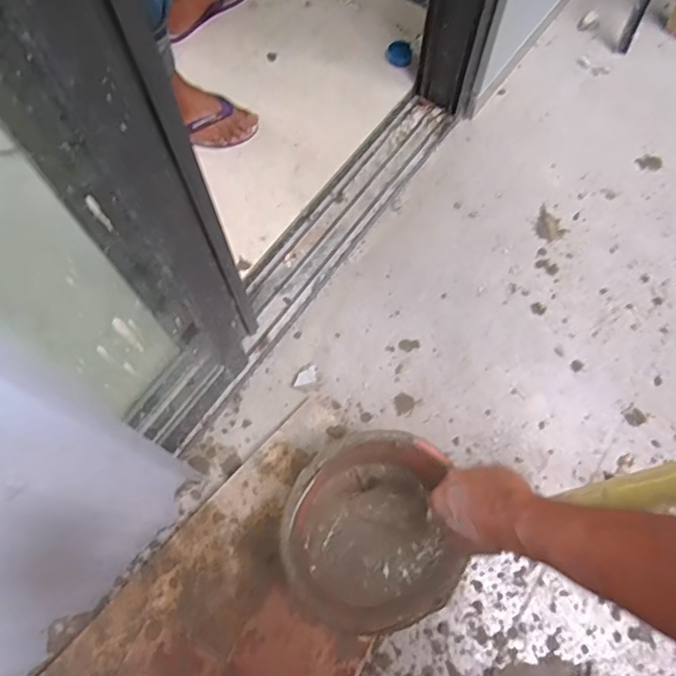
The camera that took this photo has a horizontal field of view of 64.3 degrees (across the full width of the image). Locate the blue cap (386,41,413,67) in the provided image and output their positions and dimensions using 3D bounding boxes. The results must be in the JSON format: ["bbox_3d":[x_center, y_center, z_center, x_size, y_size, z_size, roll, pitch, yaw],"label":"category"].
[{"bbox_3d":[0.133,-0.612,1.156,0.054,0.013,0.063,10,69,2],"label":"blue cap"}]

